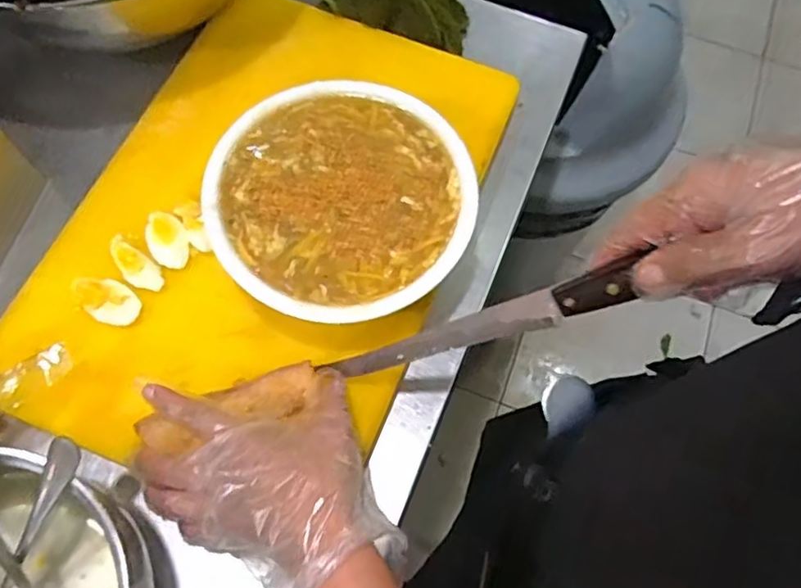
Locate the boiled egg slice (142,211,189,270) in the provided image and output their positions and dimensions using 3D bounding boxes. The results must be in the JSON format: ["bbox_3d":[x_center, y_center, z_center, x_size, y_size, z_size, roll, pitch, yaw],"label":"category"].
[{"bbox_3d":[-0.191,-0.043,0.520,0.031,0.015,0.048,-22,71,-11],"label":"boiled egg slice"}]

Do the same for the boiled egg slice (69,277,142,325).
[{"bbox_3d":[-0.230,0.004,0.500,0.054,0.011,0.032,32,70,10],"label":"boiled egg slice"}]

